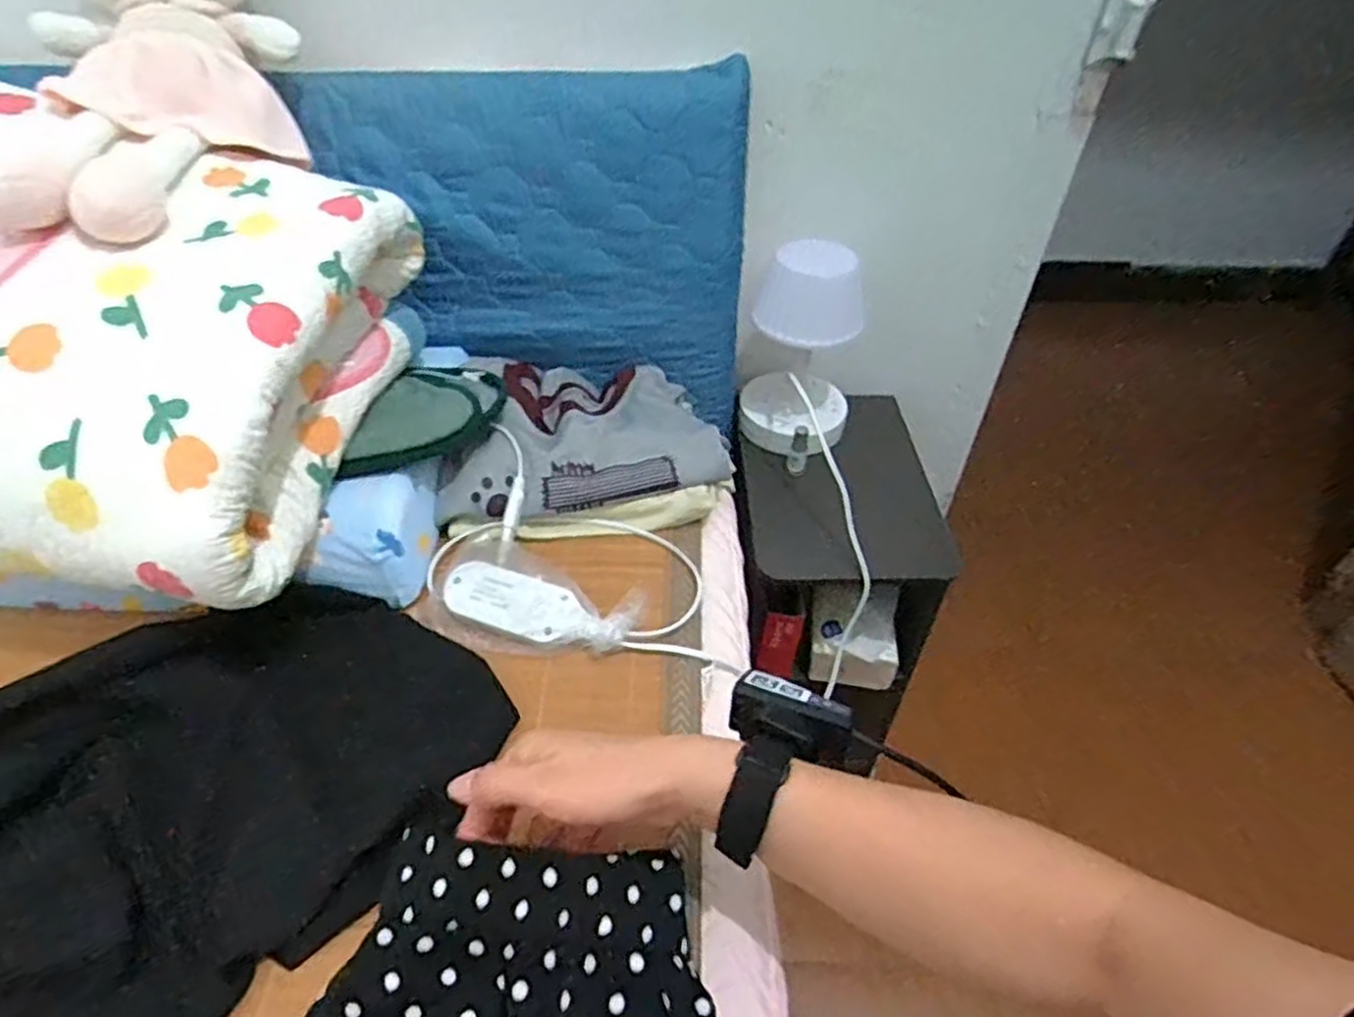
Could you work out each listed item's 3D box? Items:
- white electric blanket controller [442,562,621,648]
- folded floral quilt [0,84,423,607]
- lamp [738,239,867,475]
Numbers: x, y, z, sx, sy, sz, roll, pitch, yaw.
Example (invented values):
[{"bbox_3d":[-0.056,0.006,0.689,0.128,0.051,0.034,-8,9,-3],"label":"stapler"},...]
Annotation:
[{"bbox_3d":[-0.114,0.079,0.594,0.146,0.025,0.046,13,68,10],"label":"white electric blanket controller"},{"bbox_3d":[-0.426,-0.140,0.543,0.371,0.212,0.334,6,44,4],"label":"folded floral quilt"},{"bbox_3d":[0.132,-0.166,0.798,0.118,0.209,0.133,9,45,8],"label":"lamp"}]

